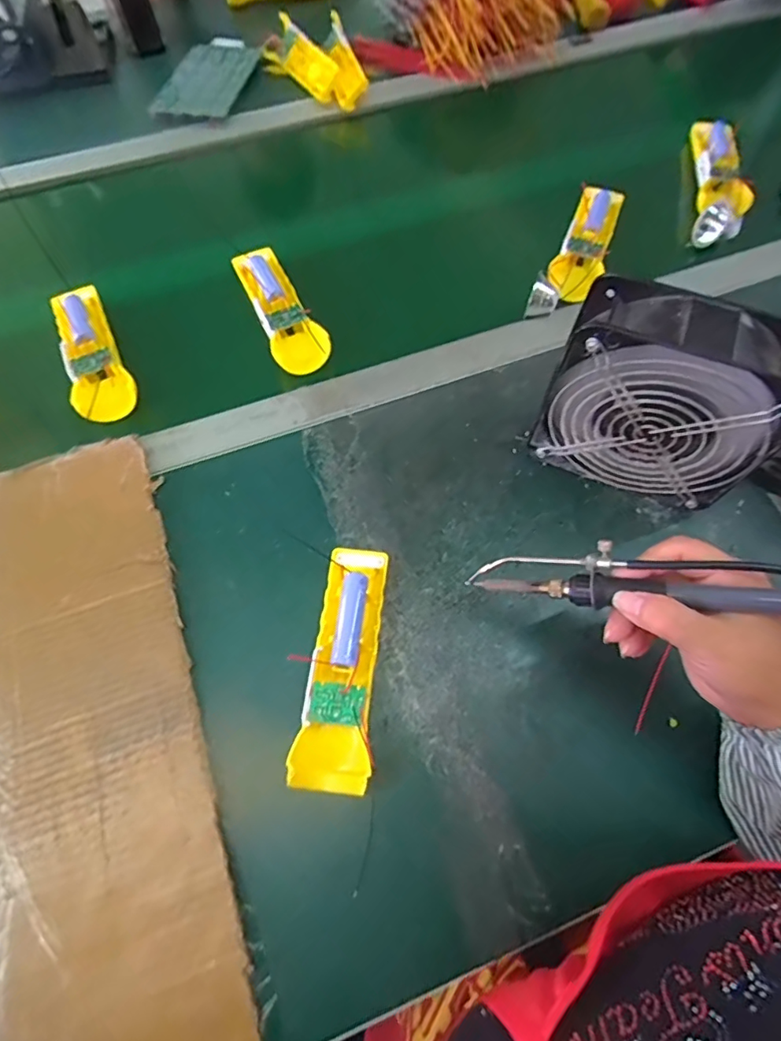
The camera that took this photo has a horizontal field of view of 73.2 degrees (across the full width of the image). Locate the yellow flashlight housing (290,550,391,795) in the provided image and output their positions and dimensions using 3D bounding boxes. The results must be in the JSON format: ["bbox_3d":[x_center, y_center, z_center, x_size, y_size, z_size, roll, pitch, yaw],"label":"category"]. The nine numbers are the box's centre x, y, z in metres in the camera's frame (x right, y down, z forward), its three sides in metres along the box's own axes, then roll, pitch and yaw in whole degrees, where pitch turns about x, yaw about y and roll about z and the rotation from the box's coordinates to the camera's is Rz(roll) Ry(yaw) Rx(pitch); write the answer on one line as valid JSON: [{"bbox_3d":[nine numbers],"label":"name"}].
[{"bbox_3d":[-0.030,0.095,0.361,0.046,0.031,0.160,6,64,2],"label":"yellow flashlight housing"}]

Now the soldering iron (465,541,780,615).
[{"bbox_3d":[0.146,0.035,0.301,0.206,0.024,0.029,2,61,28],"label":"soldering iron"}]

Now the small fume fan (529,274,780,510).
[{"bbox_3d":[0.189,-0.081,0.377,0.147,0.153,0.056,23,66,10],"label":"small fume fan"}]

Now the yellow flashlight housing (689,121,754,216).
[{"bbox_3d":[0.378,-0.402,0.610,0.047,0.053,0.185,8,67,5],"label":"yellow flashlight housing"}]

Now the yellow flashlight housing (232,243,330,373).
[{"bbox_3d":[-0.104,-0.208,0.507,0.052,0.021,0.153,-20,66,-10],"label":"yellow flashlight housing"}]

